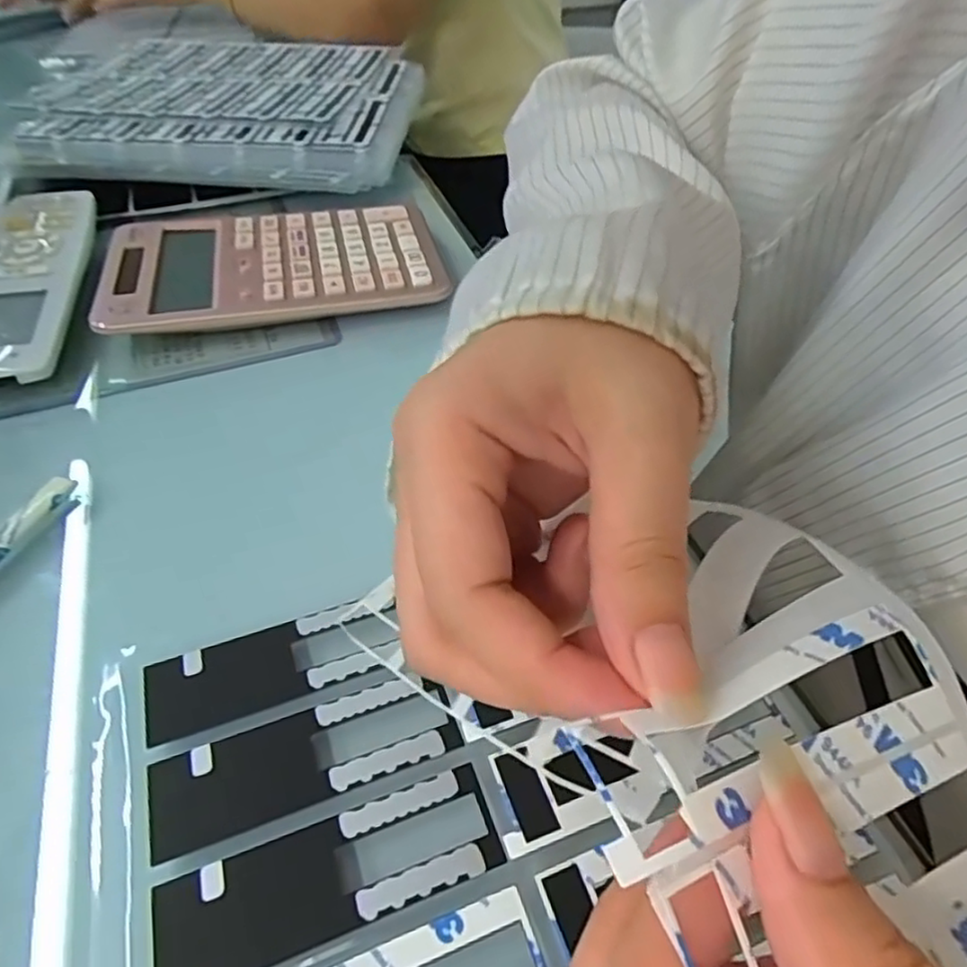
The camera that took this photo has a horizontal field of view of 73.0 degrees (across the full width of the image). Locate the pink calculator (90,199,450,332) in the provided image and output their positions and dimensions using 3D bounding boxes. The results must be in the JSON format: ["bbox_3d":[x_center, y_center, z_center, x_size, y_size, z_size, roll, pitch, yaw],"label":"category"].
[{"bbox_3d":[-0.115,-0.121,0.363,0.173,0.021,0.105,-10,50,-10],"label":"pink calculator"}]

